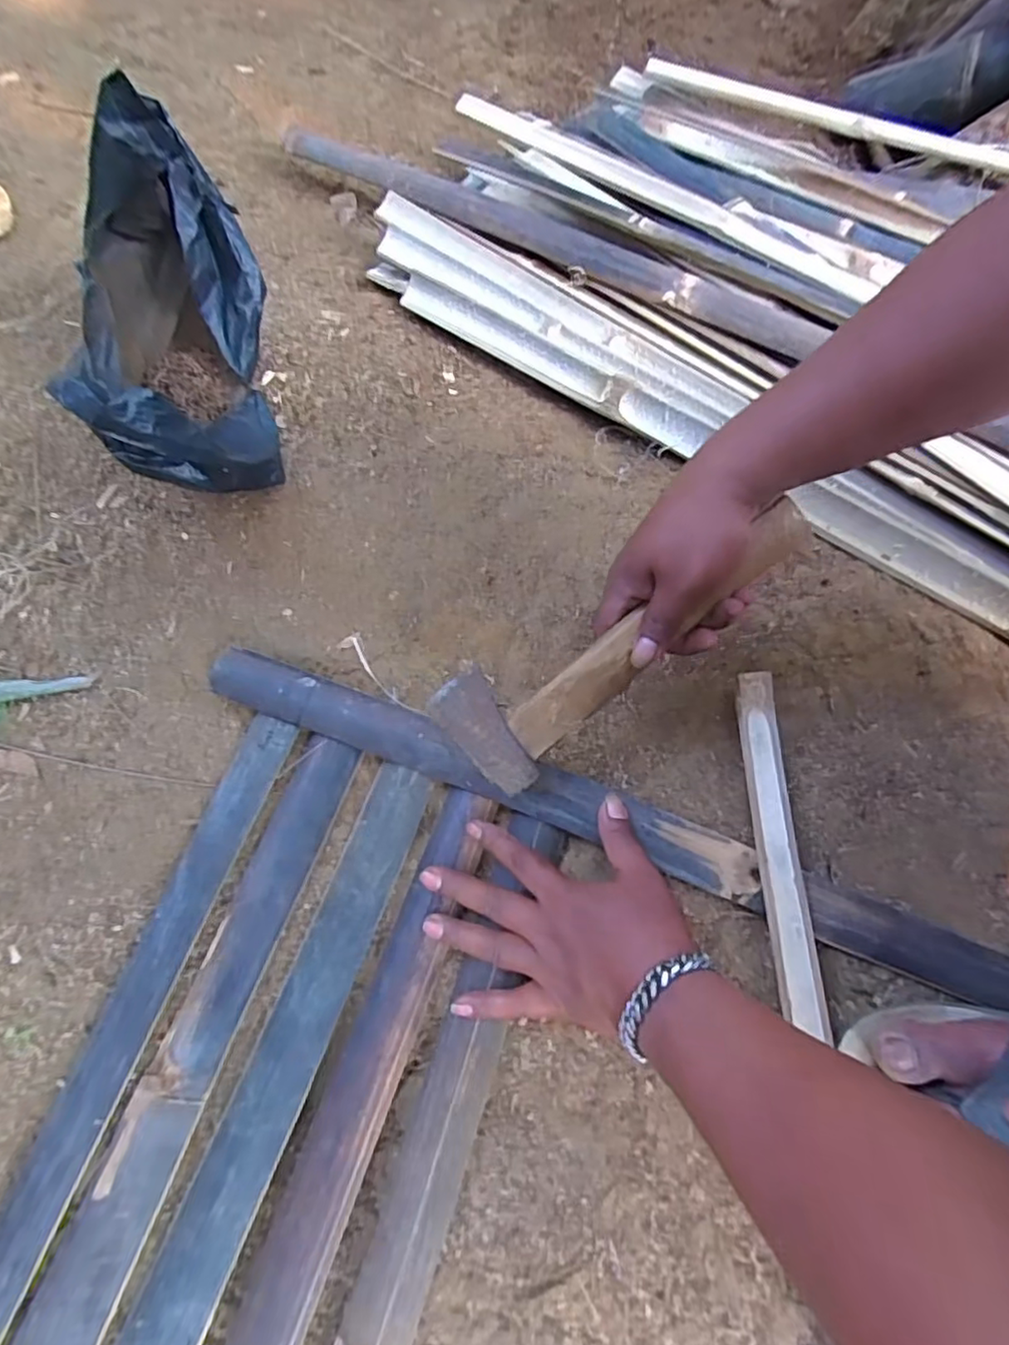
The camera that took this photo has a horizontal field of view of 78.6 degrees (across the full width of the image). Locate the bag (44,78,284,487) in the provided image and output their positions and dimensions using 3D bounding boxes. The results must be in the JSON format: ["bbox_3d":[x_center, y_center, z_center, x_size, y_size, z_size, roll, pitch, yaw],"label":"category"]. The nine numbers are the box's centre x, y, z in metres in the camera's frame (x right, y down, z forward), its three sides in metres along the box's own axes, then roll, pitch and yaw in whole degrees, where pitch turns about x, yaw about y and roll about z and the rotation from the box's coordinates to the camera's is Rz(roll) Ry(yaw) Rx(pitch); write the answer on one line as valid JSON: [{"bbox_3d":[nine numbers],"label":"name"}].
[{"bbox_3d":[-0.261,-0.269,0.501,0.152,0.214,0.249,-22,70,-9],"label":"bag"}]

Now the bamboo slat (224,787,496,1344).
[{"bbox_3d":[-0.163,0.439,0.319,0.038,0.018,0.795,19,70,7],"label":"bamboo slat"}]

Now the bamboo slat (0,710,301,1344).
[{"bbox_3d":[-0.309,0.390,0.340,0.042,0.019,0.797,19,69,7],"label":"bamboo slat"}]

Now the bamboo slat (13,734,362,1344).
[{"bbox_3d":[-0.260,0.404,0.335,0.048,0.015,0.791,18,69,7],"label":"bamboo slat"}]

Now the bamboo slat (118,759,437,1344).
[{"bbox_3d":[-0.211,0.416,0.319,0.044,0.009,0.789,19,69,8],"label":"bamboo slat"}]

